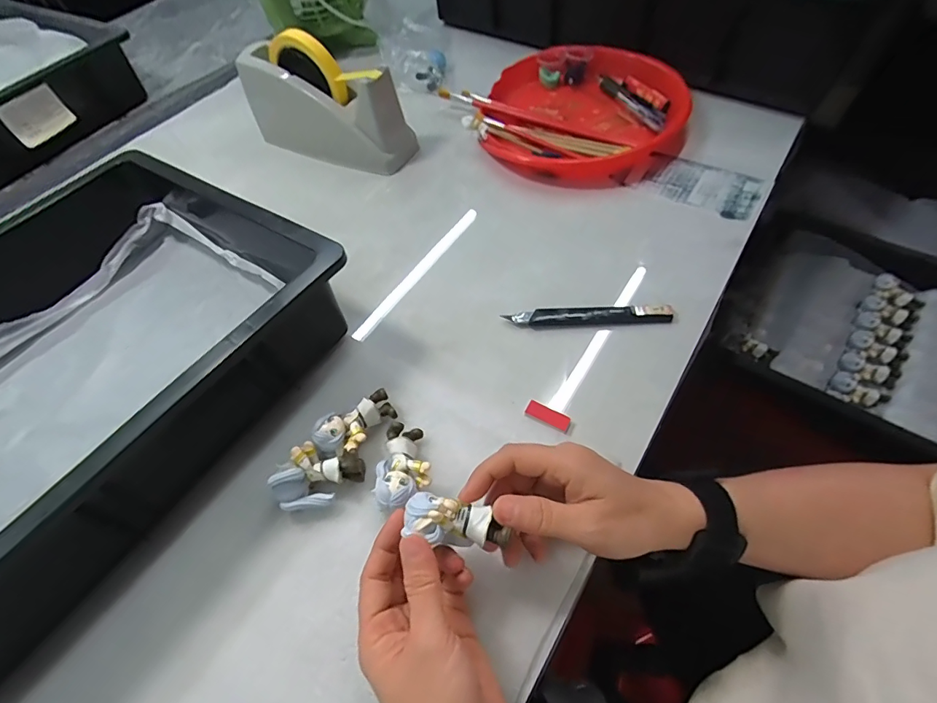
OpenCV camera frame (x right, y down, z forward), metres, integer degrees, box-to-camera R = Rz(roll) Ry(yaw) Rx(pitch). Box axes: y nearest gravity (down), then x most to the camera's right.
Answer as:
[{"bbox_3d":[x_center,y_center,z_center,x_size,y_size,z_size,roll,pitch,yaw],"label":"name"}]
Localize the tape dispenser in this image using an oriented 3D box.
[{"bbox_3d":[-0.176,-0.301,0.558,0.212,0.113,0.063,19,60,18],"label":"tape dispenser"}]

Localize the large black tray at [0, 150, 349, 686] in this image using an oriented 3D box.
[{"bbox_3d":[-0.359,0.035,0.360,0.348,0.105,0.458,29,63,23],"label":"large black tray"}]

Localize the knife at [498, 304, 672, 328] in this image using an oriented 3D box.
[{"bbox_3d":[0.104,-0.031,0.408,0.140,0.010,0.015,-2,55,5],"label":"knife"}]

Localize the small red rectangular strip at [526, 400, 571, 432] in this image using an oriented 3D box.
[{"bbox_3d":[0.061,0.050,0.359,0.033,0.005,0.013,24,61,21],"label":"small red rectangular strip"}]

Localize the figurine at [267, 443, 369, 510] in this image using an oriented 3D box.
[{"bbox_3d":[-0.105,0.093,0.332,0.053,0.036,0.043,7,56,9],"label":"figurine"}]

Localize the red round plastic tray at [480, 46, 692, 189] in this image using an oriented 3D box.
[{"bbox_3d":[0.138,-0.294,0.568,0.237,0.045,0.240,-3,55,4],"label":"red round plastic tray"}]

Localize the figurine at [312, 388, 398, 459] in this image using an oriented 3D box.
[{"bbox_3d":[-0.084,0.058,0.352,0.062,0.024,0.032,-32,58,-15],"label":"figurine"}]

